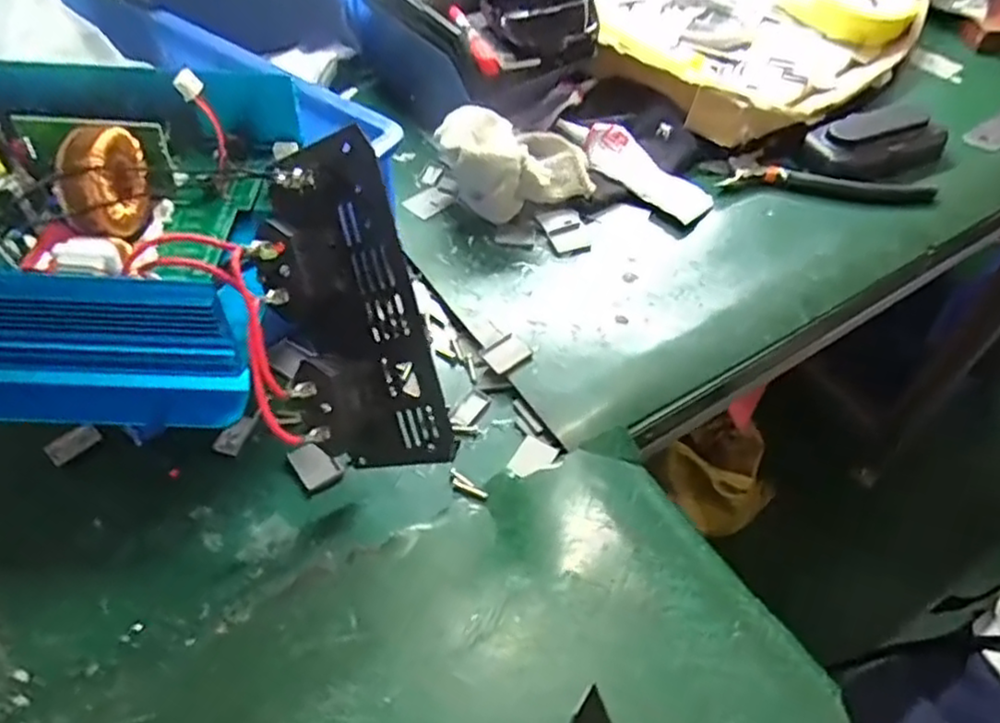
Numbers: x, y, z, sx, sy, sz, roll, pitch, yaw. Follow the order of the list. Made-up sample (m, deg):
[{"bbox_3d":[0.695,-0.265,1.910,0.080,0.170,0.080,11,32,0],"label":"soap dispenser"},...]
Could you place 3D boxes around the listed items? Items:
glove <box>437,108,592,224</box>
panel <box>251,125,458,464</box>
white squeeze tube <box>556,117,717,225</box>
[{"bbox_3d":[0.012,-0.122,0.438,0.098,0.054,0.057,-14,53,-13],"label":"glove"},{"bbox_3d":[-0.063,-0.020,0.290,0.056,0.032,0.138,-16,98,-15],"label":"panel"},{"bbox_3d":[0.087,-0.134,0.472,0.119,0.023,0.036,30,56,20],"label":"white squeeze tube"}]

